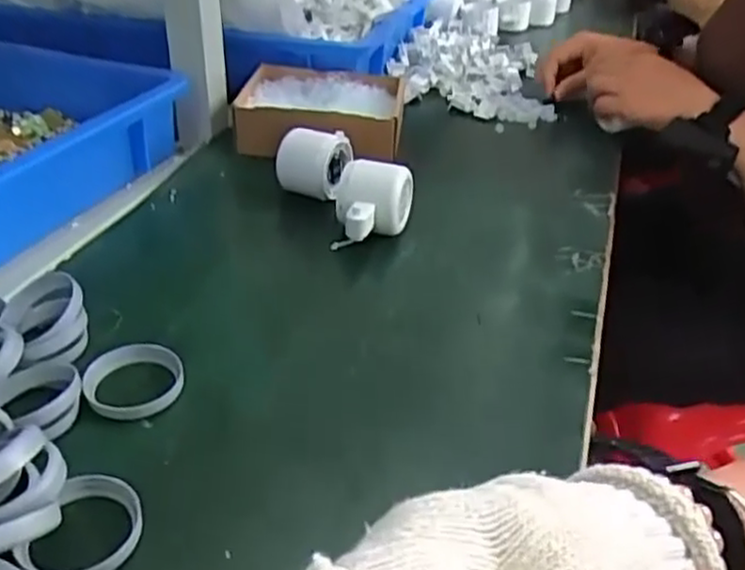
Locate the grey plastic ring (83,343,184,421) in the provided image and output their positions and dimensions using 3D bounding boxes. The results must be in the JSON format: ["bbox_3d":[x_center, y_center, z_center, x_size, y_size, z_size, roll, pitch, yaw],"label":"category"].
[{"bbox_3d":[-0.149,0.060,0.447,0.059,0.018,0.059,2,34,-1],"label":"grey plastic ring"}]

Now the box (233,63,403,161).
[{"bbox_3d":[-0.056,-0.191,0.783,0.175,0.049,0.152,4,34,1],"label":"box"}]

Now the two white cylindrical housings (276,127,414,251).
[{"bbox_3d":[-0.020,-0.088,0.623,0.074,0.059,0.142,-15,38,-25],"label":"two white cylindrical housings"}]

